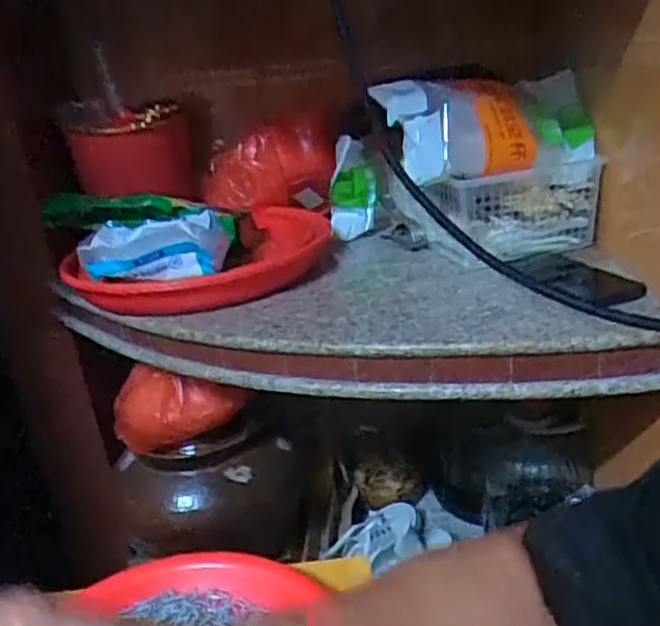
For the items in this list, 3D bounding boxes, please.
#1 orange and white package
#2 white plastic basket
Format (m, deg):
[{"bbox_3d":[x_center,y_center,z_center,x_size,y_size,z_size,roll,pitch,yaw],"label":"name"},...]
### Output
[{"bbox_3d":[0.205,-0.228,0.815,0.266,0.109,0.083,-15,23,-21],"label":"orange and white package"},{"bbox_3d":[0.207,-0.140,0.872,0.226,0.106,0.165,-11,22,-12],"label":"white plastic basket"}]

